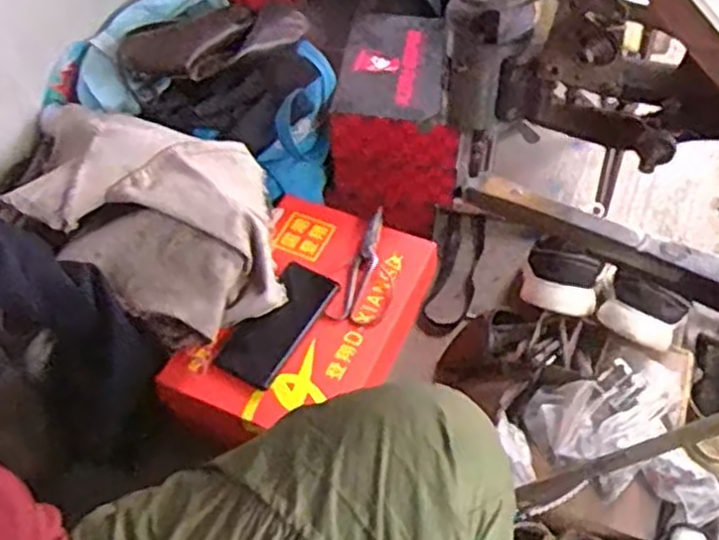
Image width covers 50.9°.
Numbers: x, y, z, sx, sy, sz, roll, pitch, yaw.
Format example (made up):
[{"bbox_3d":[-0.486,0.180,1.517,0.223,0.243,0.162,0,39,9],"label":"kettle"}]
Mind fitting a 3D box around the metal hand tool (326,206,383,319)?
[{"bbox_3d":[0.003,-0.006,0.896,0.029,0.021,0.151,17,56,15],"label":"metal hand tool"}]

